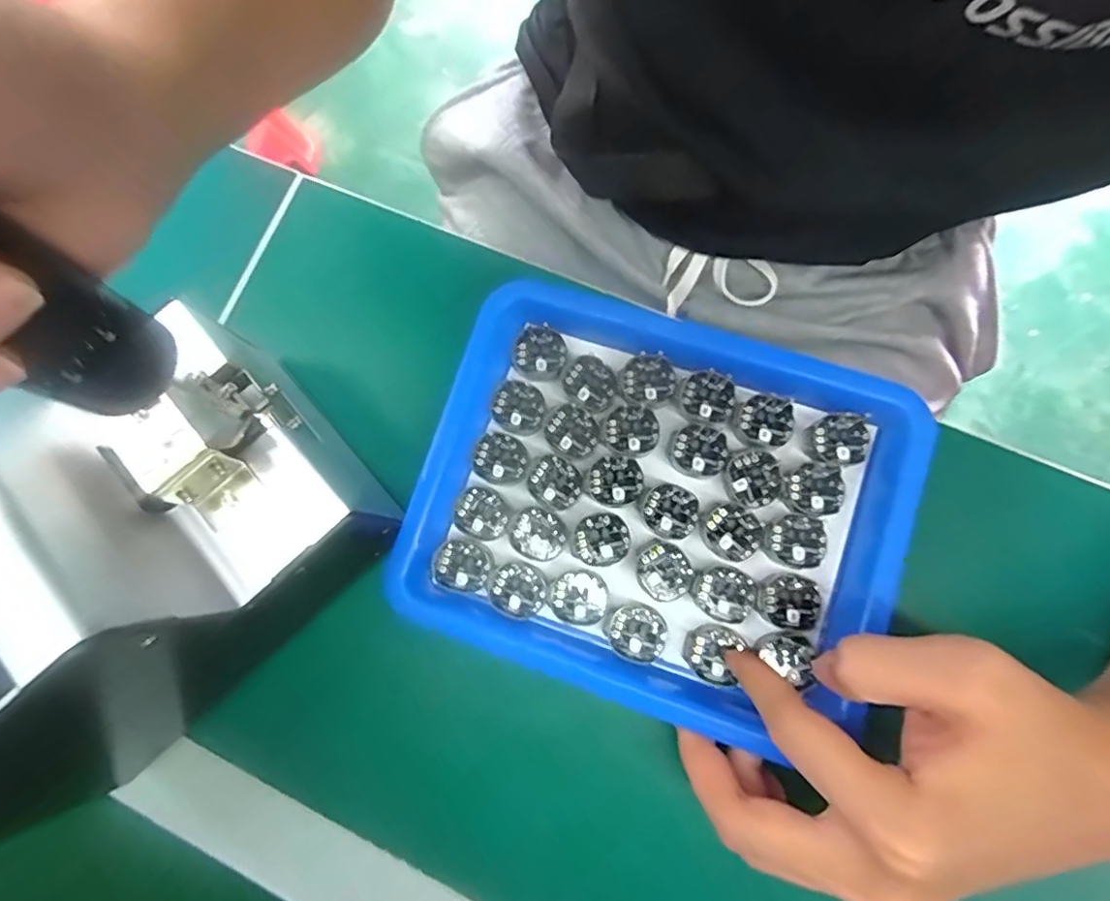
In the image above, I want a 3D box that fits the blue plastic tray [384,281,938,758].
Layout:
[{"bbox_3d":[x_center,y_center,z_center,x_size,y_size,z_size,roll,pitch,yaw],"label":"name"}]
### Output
[{"bbox_3d":[0.046,0.025,0.277,0.217,0.038,0.177,19,78,3],"label":"blue plastic tray"}]

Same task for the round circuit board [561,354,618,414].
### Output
[{"bbox_3d":[0.017,-0.033,0.290,0.024,0.004,0.029,-30,80,-7],"label":"round circuit board"}]

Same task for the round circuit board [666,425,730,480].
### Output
[{"bbox_3d":[0.069,0.001,0.281,0.028,0.004,0.025,3,78,0],"label":"round circuit board"}]

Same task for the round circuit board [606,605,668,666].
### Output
[{"bbox_3d":[0.038,0.085,0.270,0.026,0.004,0.026,0,78,-1],"label":"round circuit board"}]

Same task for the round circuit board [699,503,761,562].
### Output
[{"bbox_3d":[0.082,0.039,0.274,0.028,0.004,0.023,23,78,4],"label":"round circuit board"}]

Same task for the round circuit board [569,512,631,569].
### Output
[{"bbox_3d":[0.022,0.042,0.277,0.027,0.004,0.024,-29,80,-7],"label":"round circuit board"}]

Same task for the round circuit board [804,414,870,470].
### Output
[{"bbox_3d":[0.134,-0.004,0.277,0.028,0.004,0.025,-1,78,-1],"label":"round circuit board"}]

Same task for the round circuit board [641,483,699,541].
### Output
[{"bbox_3d":[0.055,0.029,0.278,0.026,0.004,0.026,0,78,-1],"label":"round circuit board"}]

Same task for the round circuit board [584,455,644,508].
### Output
[{"bbox_3d":[0.029,0.015,0.280,0.027,0.004,0.023,11,78,1],"label":"round circuit board"}]

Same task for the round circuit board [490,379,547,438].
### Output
[{"bbox_3d":[-0.018,-0.021,0.293,0.026,0.004,0.029,-34,80,-8],"label":"round circuit board"}]

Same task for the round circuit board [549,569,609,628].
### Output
[{"bbox_3d":[0.011,0.069,0.274,0.026,0.004,0.025,-15,78,-4],"label":"round circuit board"}]

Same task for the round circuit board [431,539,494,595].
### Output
[{"bbox_3d":[-0.045,0.056,0.283,0.029,0.005,0.025,-8,78,-3],"label":"round circuit board"}]

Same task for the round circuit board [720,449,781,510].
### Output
[{"bbox_3d":[0.092,0.013,0.276,0.026,0.004,0.027,0,78,-1],"label":"round circuit board"}]

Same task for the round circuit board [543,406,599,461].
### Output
[{"bbox_3d":[0.008,-0.009,0.287,0.024,0.004,0.027,-33,80,-8],"label":"round circuit board"}]

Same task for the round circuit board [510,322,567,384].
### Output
[{"bbox_3d":[-0.008,-0.049,0.296,0.028,0.004,0.028,0,78,-1],"label":"round circuit board"}]

